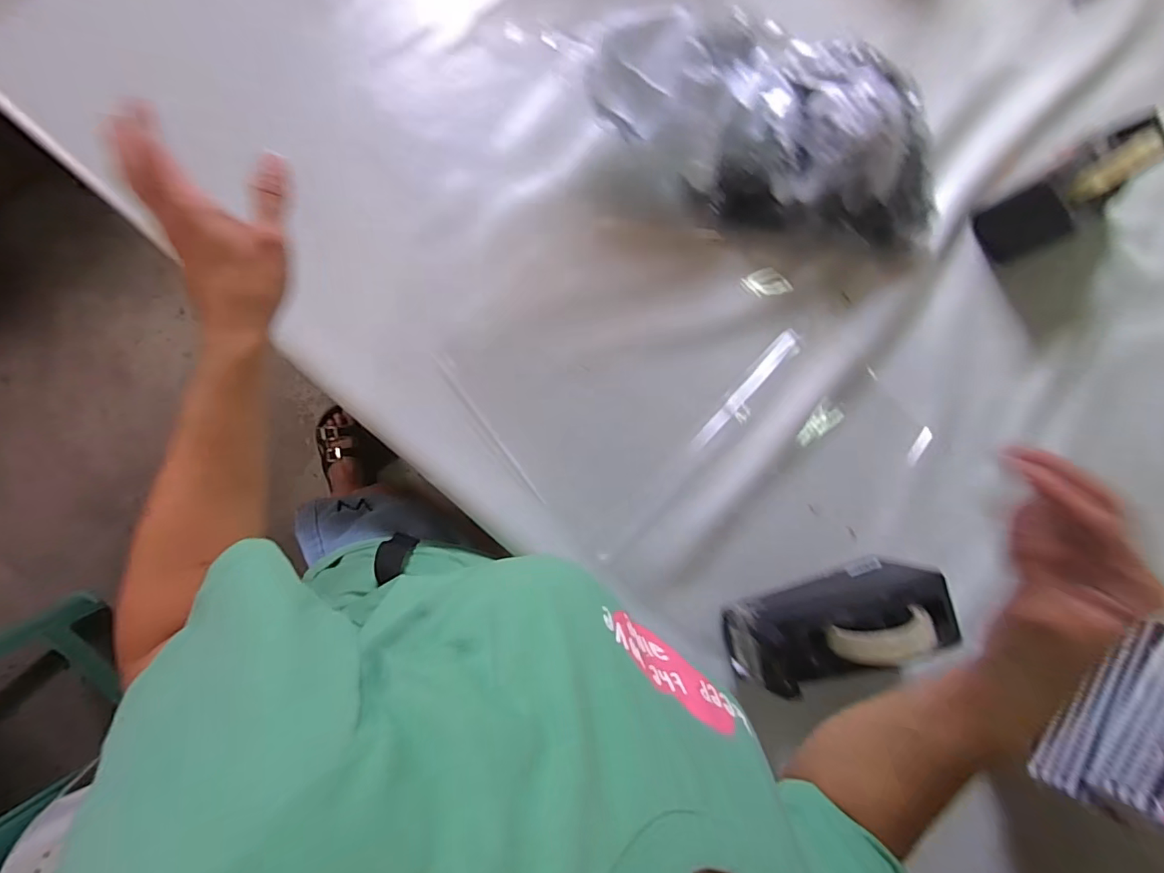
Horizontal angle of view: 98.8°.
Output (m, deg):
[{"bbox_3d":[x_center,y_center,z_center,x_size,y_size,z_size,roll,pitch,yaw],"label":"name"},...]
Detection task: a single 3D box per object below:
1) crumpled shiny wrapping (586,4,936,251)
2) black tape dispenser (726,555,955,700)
[{"bbox_3d":[0.210,-0.334,0.530,0.400,0.100,0.181,5,86,-9],"label":"crumpled shiny wrapping"},{"bbox_3d":[0.257,0.188,0.502,0.206,0.117,0.066,-16,90,-10],"label":"black tape dispenser"}]

